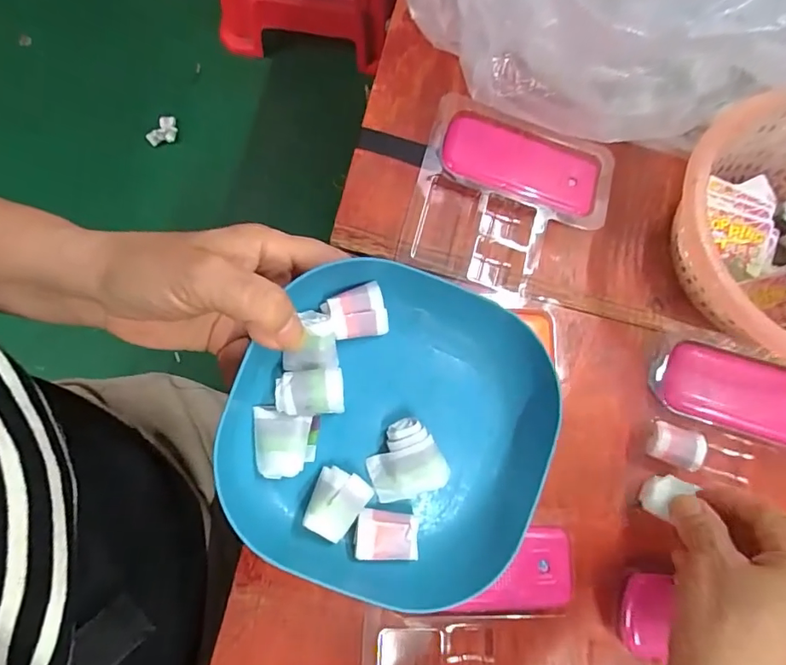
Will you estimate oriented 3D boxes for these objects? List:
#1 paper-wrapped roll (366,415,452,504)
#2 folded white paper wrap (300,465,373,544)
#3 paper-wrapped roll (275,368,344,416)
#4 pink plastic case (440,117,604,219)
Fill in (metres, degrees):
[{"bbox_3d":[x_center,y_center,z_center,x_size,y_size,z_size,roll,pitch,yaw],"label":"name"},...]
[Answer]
[{"bbox_3d":[0.005,0.062,0.235,0.036,0.012,0.036,1,79,-4],"label":"paper-wrapped roll"},{"bbox_3d":[-0.027,0.080,0.231,0.025,0.012,0.030,34,78,3],"label":"folded white paper wrap"},{"bbox_3d":[-0.039,0.029,0.232,0.031,0.016,0.019,-3,79,-5],"label":"paper-wrapped roll"},{"bbox_3d":[0.085,-0.109,0.323,0.104,0.015,0.043,18,77,3],"label":"pink plastic case"}]

